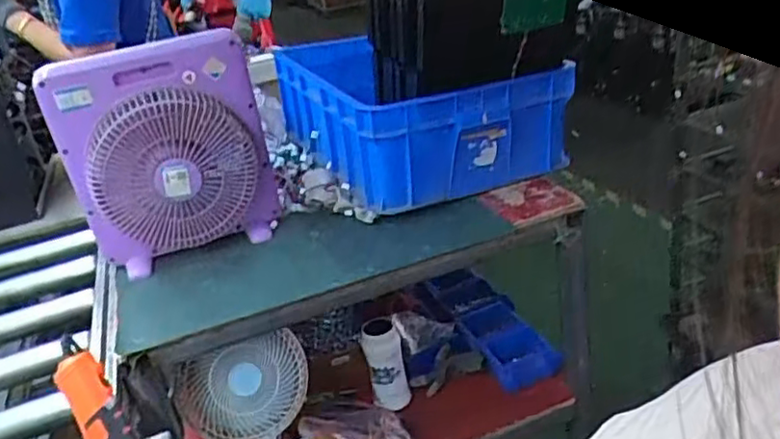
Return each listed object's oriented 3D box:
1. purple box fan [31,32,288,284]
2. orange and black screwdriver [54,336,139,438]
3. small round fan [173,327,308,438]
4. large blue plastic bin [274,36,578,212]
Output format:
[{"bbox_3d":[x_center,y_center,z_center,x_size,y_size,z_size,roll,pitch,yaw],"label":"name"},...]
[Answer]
[{"bbox_3d":[-0.358,-0.109,1.073,0.308,0.344,0.123,-15,26,-12],"label":"purple box fan"},{"bbox_3d":[-0.302,0.228,0.717,0.052,0.209,0.035,-28,-2,-38],"label":"orange and black screwdriver"},{"bbox_3d":[-0.233,0.336,1.124,0.217,0.334,0.110,-17,20,-21],"label":"small round fan"},{"bbox_3d":[0.043,-0.230,1.358,0.414,0.194,0.527,-20,27,-20],"label":"large blue plastic bin"}]

